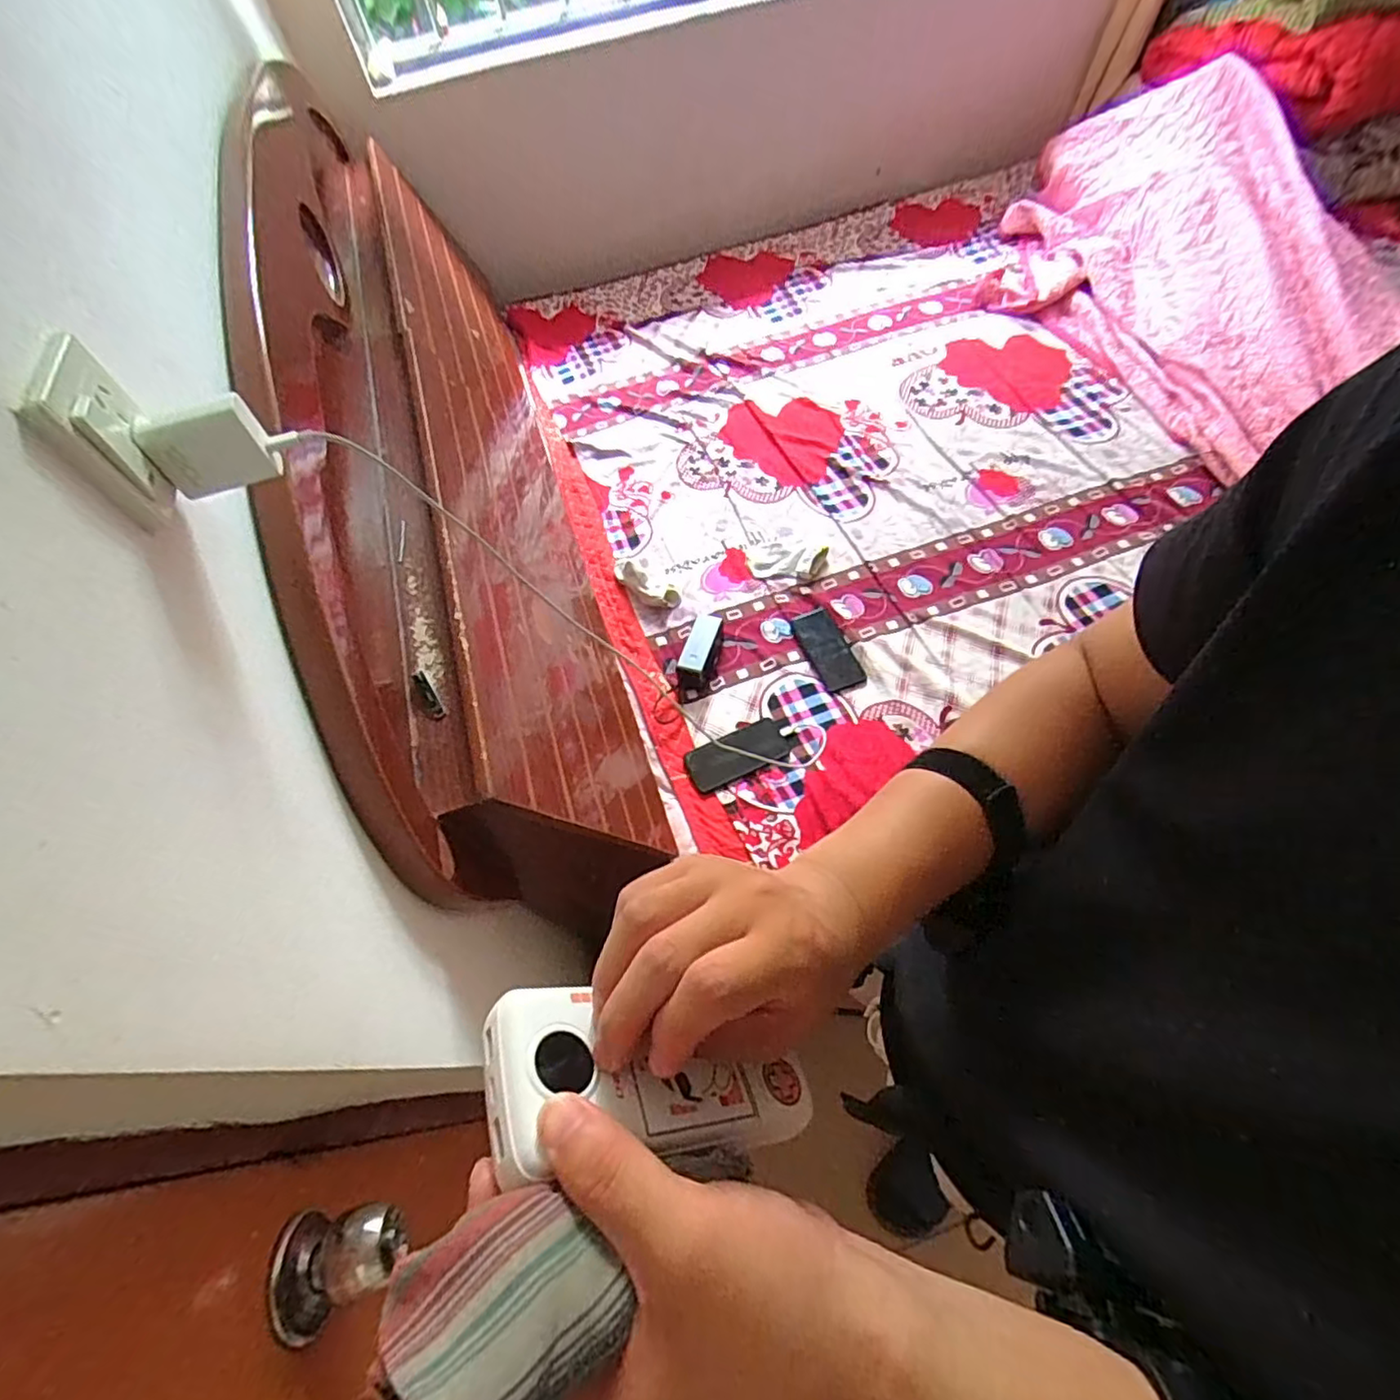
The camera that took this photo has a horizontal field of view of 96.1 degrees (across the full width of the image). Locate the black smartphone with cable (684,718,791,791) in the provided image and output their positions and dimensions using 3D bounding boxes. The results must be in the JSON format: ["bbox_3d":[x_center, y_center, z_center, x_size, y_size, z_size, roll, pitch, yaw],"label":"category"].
[{"bbox_3d":[0.062,0.085,1.017,0.171,0.018,0.074,-25,61,-11],"label":"black smartphone with cable"}]

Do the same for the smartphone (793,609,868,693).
[{"bbox_3d":[0.229,-0.093,1.134,0.075,0.008,0.173,-21,61,-9],"label":"smartphone"}]

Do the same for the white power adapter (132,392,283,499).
[{"bbox_3d":[-0.320,-0.165,0.411,0.063,0.053,0.021,-31,62,-12],"label":"white power adapter"}]

